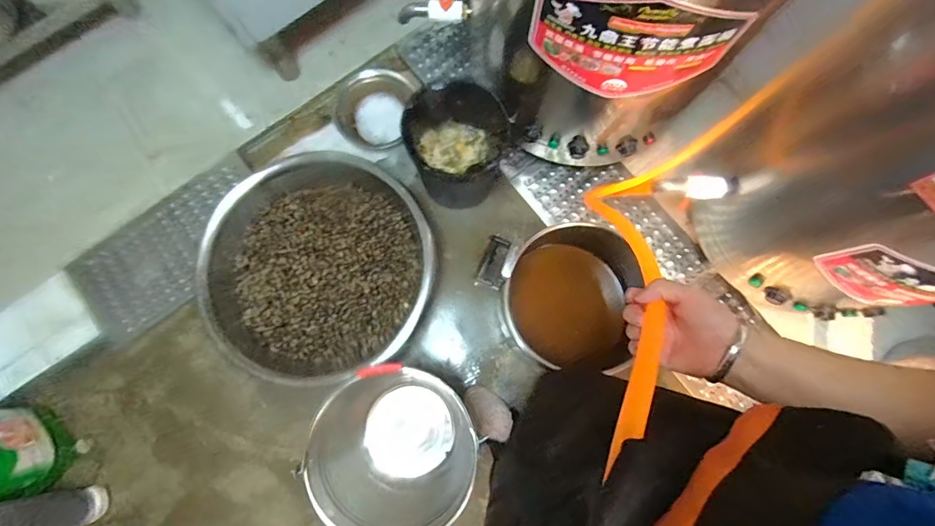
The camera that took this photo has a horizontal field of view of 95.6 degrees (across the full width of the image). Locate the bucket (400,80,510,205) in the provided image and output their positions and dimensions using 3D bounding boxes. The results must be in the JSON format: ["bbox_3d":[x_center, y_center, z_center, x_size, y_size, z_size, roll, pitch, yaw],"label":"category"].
[{"bbox_3d":[-0.021,-0.288,1.062,0.235,0.223,0.234,0,79,1],"label":"bucket"}]

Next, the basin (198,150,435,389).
[{"bbox_3d":[-0.368,0.012,1.089,0.538,0.173,0.535,0,79,1],"label":"basin"}]

